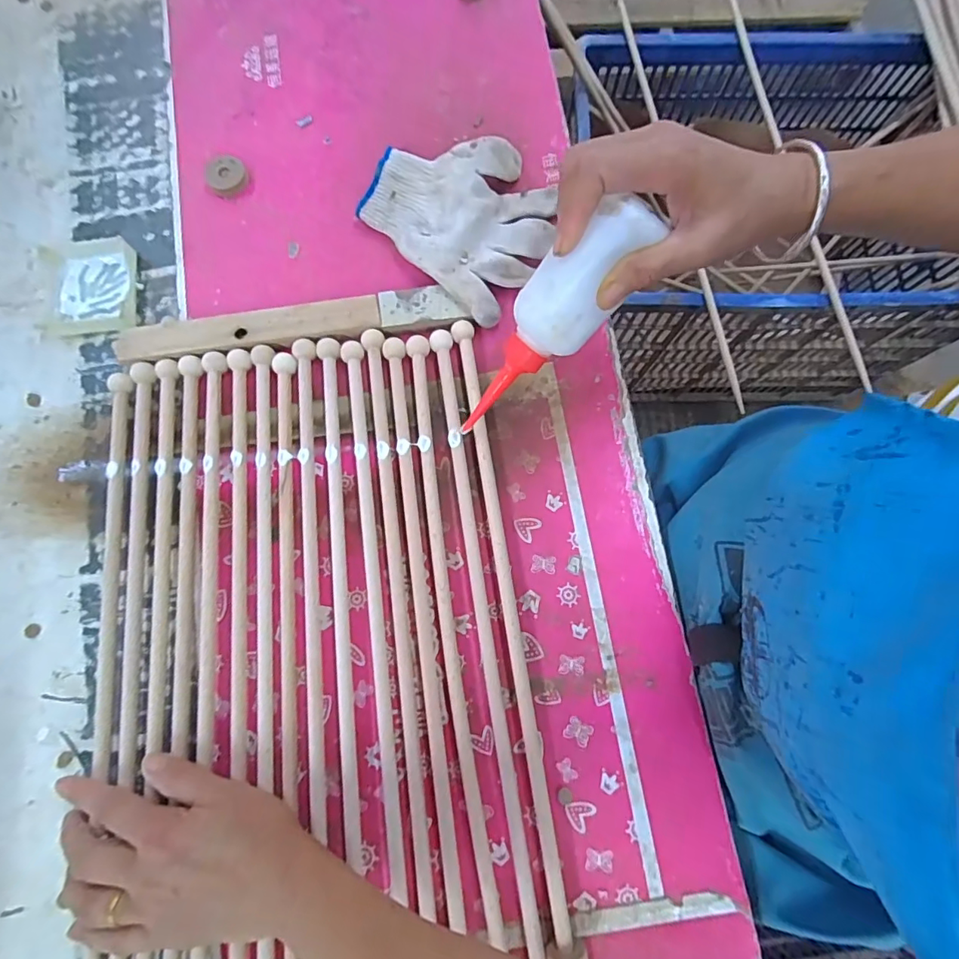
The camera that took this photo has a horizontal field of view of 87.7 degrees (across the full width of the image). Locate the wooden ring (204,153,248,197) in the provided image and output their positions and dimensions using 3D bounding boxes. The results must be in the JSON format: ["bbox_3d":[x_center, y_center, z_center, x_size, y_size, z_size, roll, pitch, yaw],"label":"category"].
[{"bbox_3d":[-0.226,-0.272,0.446,0.035,0.009,0.036,0,79,1],"label":"wooden ring"}]

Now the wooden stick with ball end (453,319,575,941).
[{"bbox_3d":[0.021,0.083,0.366,0.016,0.018,0.429,-9,79,-1],"label":"wooden stick with ball end"}]

